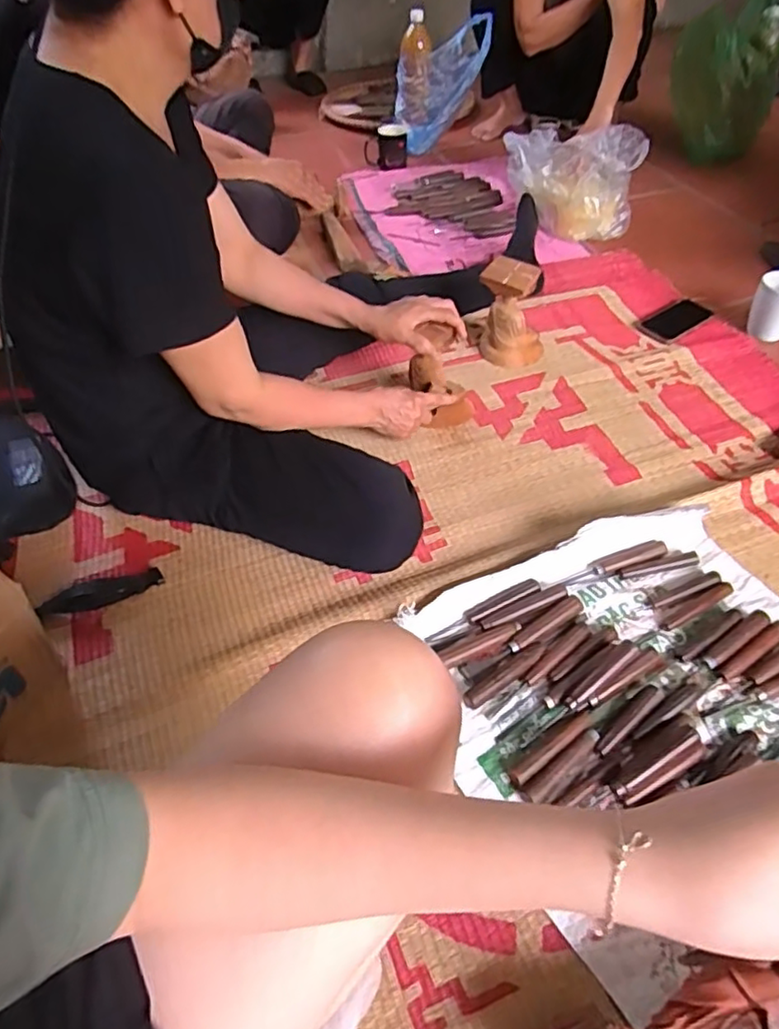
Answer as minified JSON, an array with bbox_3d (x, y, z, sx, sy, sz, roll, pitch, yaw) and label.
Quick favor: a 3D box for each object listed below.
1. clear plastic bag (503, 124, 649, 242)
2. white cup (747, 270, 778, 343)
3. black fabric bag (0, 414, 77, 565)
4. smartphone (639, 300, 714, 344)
[{"bbox_3d":[0.423,-0.800,1.461,0.320,0.177,0.224,10,50,12],"label":"clear plastic bag"},{"bbox_3d":[0.718,-0.385,1.140,0.085,0.095,0.071,27,56,23],"label":"white cup"},{"bbox_3d":[-0.567,-0.064,0.926,0.139,0.086,0.263,-28,53,-20],"label":"black fabric bag"},{"bbox_3d":[0.563,-0.383,1.214,0.137,0.017,0.079,-31,55,-21],"label":"smartphone"}]

